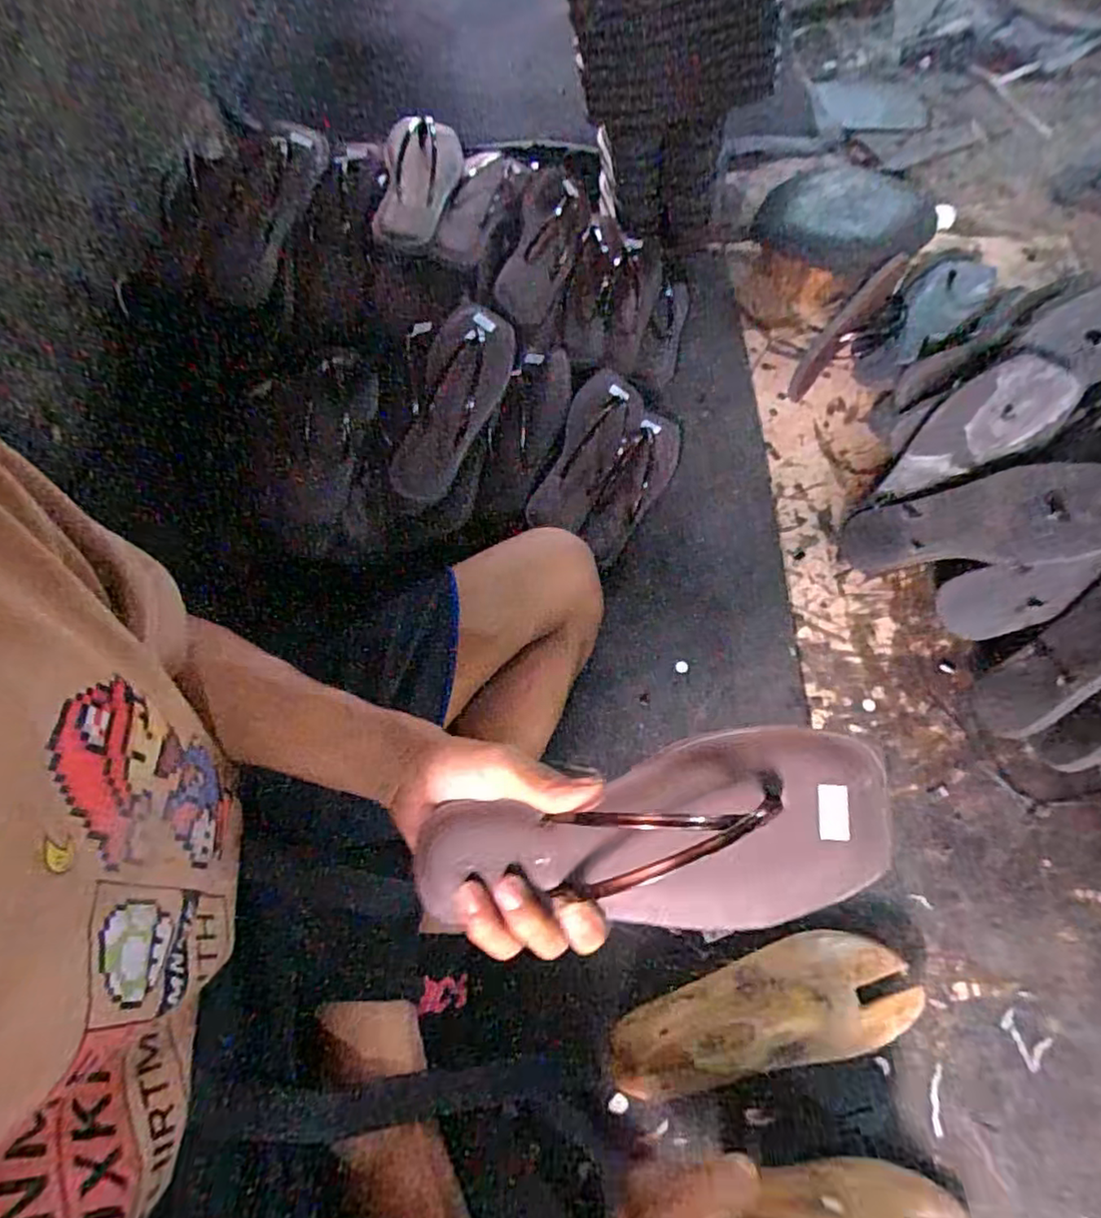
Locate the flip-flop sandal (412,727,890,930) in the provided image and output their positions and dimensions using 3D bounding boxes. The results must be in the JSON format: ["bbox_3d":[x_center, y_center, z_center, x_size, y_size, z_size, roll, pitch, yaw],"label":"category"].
[{"bbox_3d":[0.039,0.113,0.309,0.235,0.054,0.082,-12,61,12],"label":"flip-flop sandal"}]

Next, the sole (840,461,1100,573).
[{"bbox_3d":[0.388,-0.080,0.584,0.025,0.232,0.080,-9,95,-42],"label":"sole"}]

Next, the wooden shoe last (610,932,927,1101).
[{"bbox_3d":[0.156,0.291,0.454,0.226,0.086,0.077,-13,63,-2],"label":"wooden shoe last"}]

